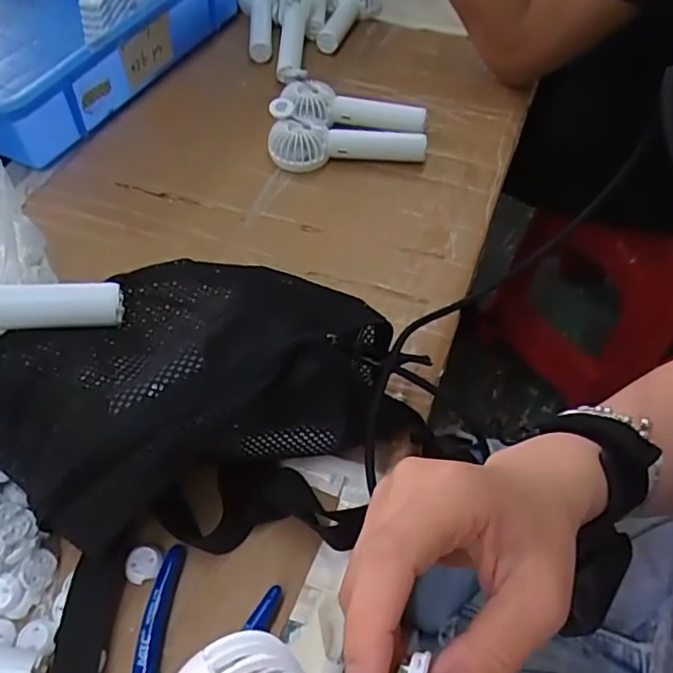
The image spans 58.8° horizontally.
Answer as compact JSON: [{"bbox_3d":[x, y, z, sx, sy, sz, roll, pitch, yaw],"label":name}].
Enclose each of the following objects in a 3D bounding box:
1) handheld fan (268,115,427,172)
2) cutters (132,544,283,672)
[{"bbox_3d":[0.011,-0.177,0.554,0.144,0.032,0.042,2,54,1],"label":"handheld fan"},{"bbox_3d":[-0.083,0.174,0.308,0.069,0.011,0.113,19,56,13],"label":"cutters"}]

